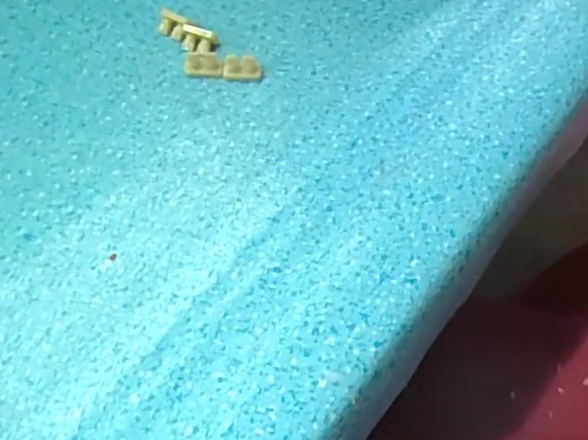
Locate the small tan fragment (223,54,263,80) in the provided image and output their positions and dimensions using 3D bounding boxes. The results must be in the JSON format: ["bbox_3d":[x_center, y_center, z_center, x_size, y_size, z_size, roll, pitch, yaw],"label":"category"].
[{"bbox_3d":[-0.023,-0.069,0.269,0.018,0.010,0.006,4,61,2],"label":"small tan fragment"}]

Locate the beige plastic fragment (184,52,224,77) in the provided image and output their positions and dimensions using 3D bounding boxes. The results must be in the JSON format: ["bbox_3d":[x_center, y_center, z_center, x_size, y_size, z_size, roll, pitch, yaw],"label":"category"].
[{"bbox_3d":[-0.041,-0.071,0.271,0.017,0.009,0.007,5,61,2],"label":"beige plastic fragment"}]

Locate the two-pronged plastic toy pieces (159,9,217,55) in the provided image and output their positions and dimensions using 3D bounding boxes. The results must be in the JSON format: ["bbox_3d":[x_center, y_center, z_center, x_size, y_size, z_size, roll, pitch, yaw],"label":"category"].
[{"bbox_3d":[-0.051,-0.089,0.281,0.030,0.009,0.011,35,66,17],"label":"two-pronged plastic toy pieces"}]

